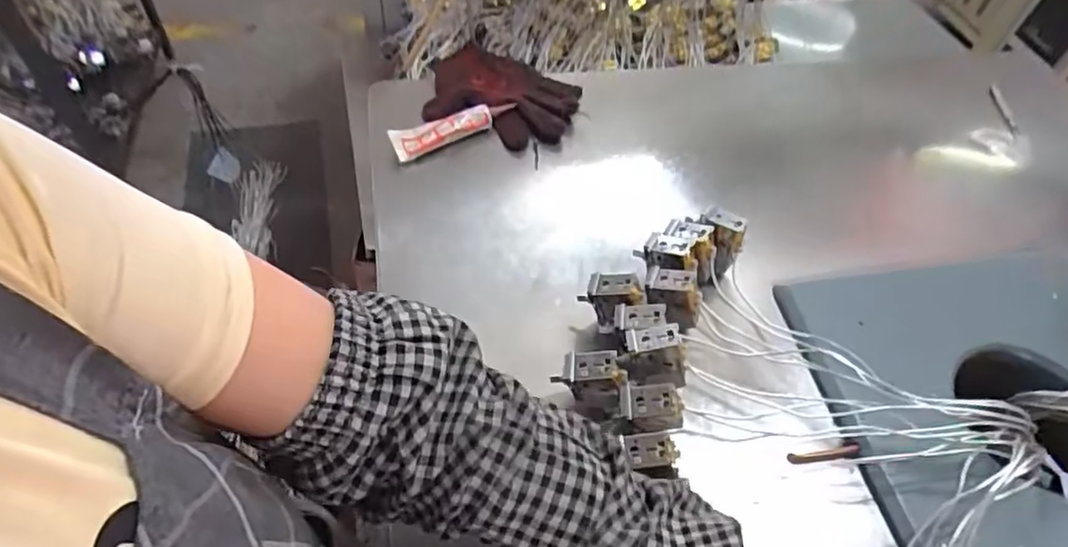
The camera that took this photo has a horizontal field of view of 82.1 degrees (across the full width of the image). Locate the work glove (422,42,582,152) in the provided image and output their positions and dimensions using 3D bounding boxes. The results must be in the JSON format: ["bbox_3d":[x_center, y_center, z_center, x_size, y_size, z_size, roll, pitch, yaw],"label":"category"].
[{"bbox_3d":[-0.040,-0.200,0.700,0.174,0.031,0.128,16,53,7],"label":"work glove"}]

